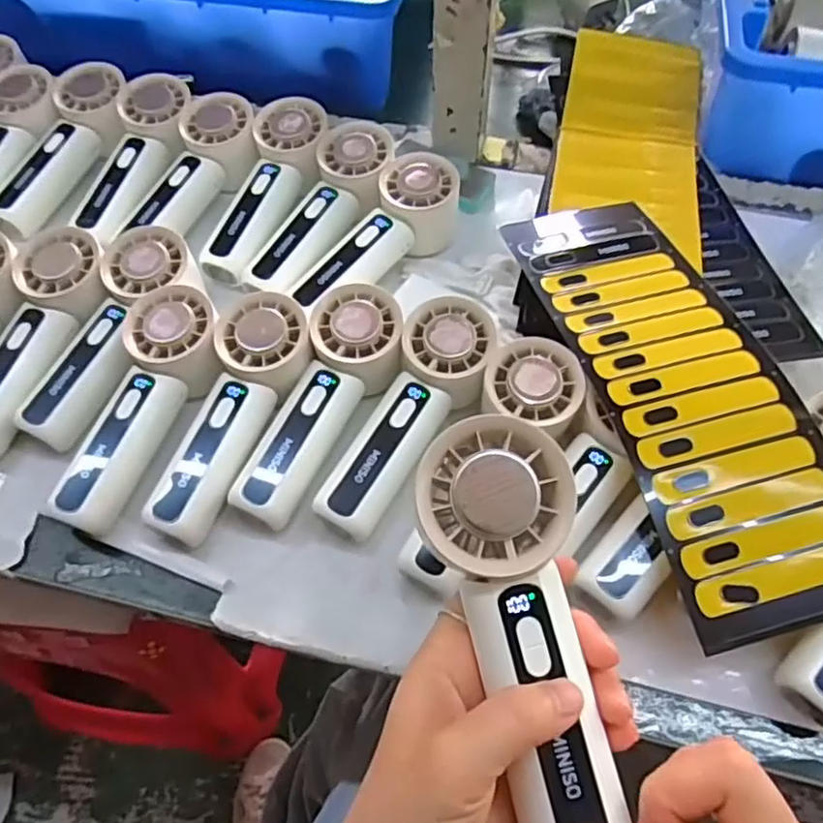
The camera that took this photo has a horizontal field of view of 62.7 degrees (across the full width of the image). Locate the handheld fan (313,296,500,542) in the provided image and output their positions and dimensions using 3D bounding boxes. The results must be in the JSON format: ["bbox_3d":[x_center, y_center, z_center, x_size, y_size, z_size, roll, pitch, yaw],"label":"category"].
[{"bbox_3d":[0.002,0.004,0.401,0.055,0.050,0.154,22,60,13],"label":"handheld fan"}]

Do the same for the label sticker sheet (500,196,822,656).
[{"bbox_3d":[0.152,-0.023,0.402,0.104,0.033,0.300,-13,58,-8],"label":"label sticker sheet"}]

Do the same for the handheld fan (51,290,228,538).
[{"bbox_3d":[-0.161,-0.003,0.409,0.063,0.033,0.153,16,71,10],"label":"handheld fan"}]

